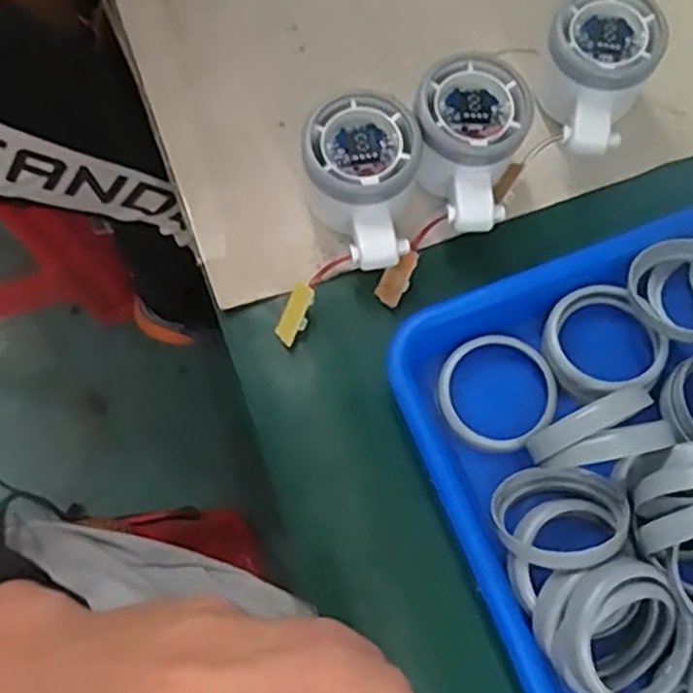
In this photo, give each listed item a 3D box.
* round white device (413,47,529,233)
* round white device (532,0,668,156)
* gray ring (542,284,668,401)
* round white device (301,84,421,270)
[{"bbox_3d":[0.059,-0.099,0.366,0.053,0.056,0.080,14,73,2],"label":"round white device"},{"bbox_3d":[0.130,-0.145,0.385,0.058,0.052,0.078,29,75,7],"label":"round white device"},{"bbox_3d":[0.123,-0.002,0.349,0.050,0.009,0.055,-5,68,12],"label":"gray ring"},{"bbox_3d":[0.008,-0.078,0.359,0.061,0.053,0.078,8,73,1],"label":"round white device"}]

